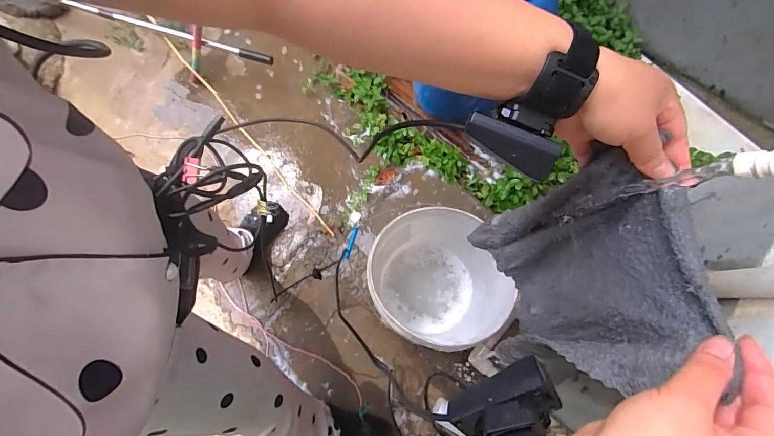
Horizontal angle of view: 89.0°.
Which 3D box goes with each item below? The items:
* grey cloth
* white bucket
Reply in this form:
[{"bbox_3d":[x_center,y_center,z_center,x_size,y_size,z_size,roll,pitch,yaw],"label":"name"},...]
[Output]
[{"bbox_3d":[0.187,0.060,0.416,0.081,0.289,0.176,-11,75,-2],"label":"grey cloth"},{"bbox_3d":[0.137,0.145,1.000,0.366,0.343,0.333,-29,79,-7],"label":"white bucket"}]

